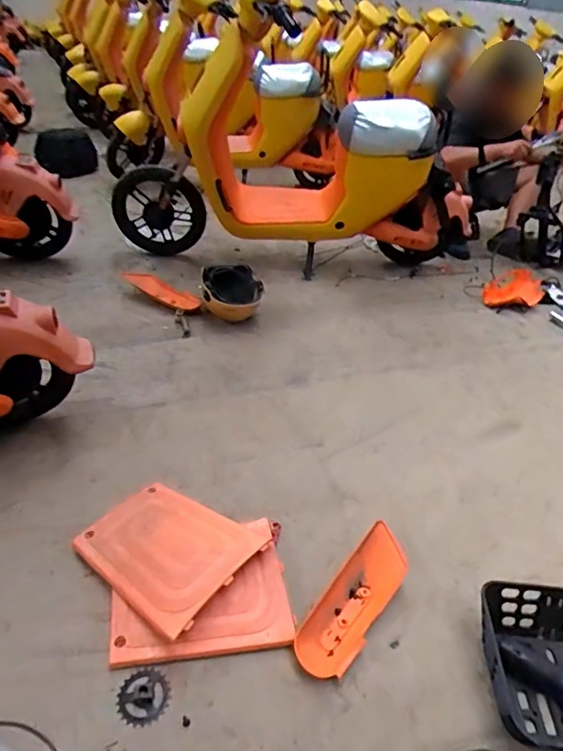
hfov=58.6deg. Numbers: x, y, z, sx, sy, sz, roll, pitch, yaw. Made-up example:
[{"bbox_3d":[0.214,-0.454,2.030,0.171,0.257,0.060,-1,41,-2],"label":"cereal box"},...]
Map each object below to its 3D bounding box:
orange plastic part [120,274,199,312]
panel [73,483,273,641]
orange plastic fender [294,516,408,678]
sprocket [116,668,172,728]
[{"bbox_3d":[-0.446,-0.304,1.879,0.373,0.053,0.094,29,43,28],"label":"orange plastic part"},{"bbox_3d":[-0.221,0.344,1.046,0.322,0.034,0.287,21,38,34],"label":"panel"},{"bbox_3d":[0.141,0.440,0.996,0.117,0.061,0.325,28,43,27],"label":"orange plastic fender"},{"bbox_3d":[-0.231,0.541,0.845,0.086,0.006,0.081,3,37,-3],"label":"sprocket"}]

